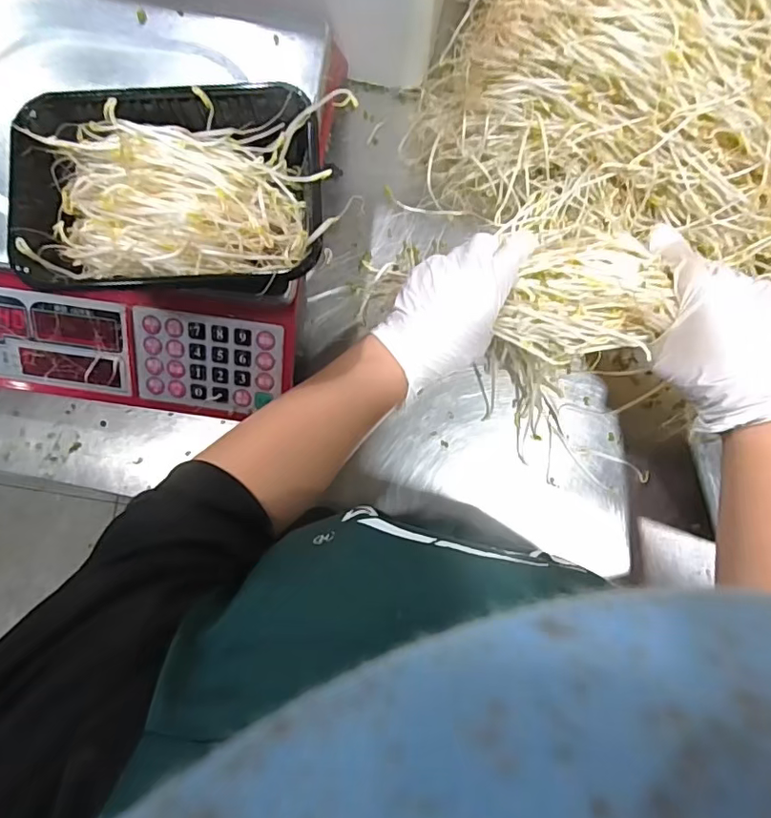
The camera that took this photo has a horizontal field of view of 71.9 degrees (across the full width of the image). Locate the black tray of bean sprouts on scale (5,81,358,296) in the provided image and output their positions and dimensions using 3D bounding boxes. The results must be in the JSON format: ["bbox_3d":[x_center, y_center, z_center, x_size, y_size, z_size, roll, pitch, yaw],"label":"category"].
[{"bbox_3d":[-0.126,-0.133,0.344,0.186,0.069,0.120,-2,85,1],"label":"black tray of bean sprouts on scale"}]

